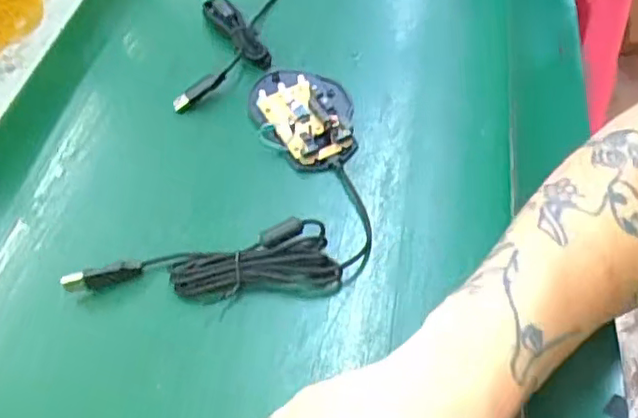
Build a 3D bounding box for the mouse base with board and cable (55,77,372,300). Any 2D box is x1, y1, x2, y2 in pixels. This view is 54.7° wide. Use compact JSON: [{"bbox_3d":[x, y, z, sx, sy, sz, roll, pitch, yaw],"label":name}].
[{"bbox_3d":[-0.062,-0.031,0.435,0.181,0.020,0.199,-4,52,2],"label":"mouse base with board and cable"}]

